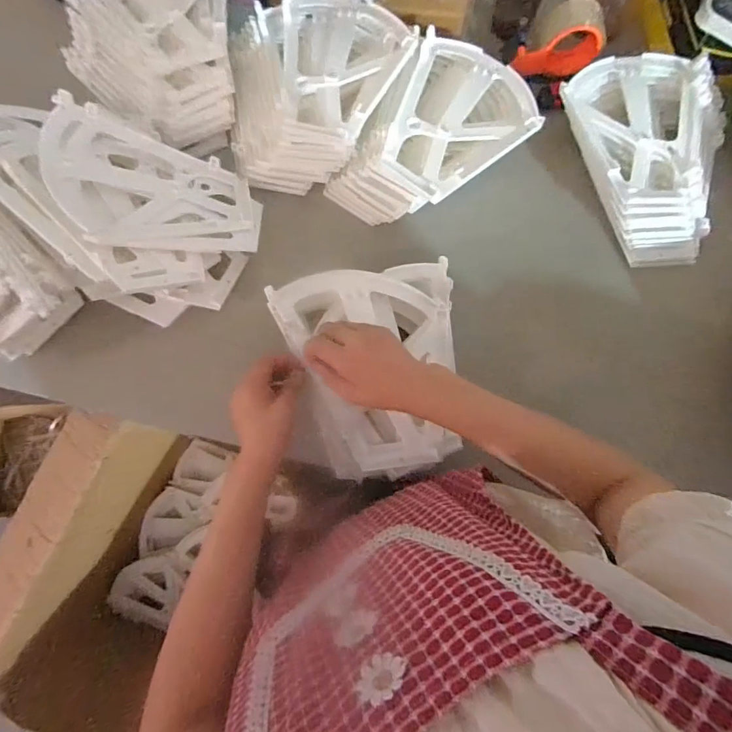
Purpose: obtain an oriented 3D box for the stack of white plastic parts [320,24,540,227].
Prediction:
[{"bbox_3d":[0.105,-0.322,0.600,0.204,0.080,0.279,35,81,6],"label":"stack of white plastic parts"}]

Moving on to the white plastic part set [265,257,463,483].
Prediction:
[{"bbox_3d":[0.004,0.004,0.533,0.224,0.056,0.264,-6,79,-1],"label":"white plastic part set"}]

